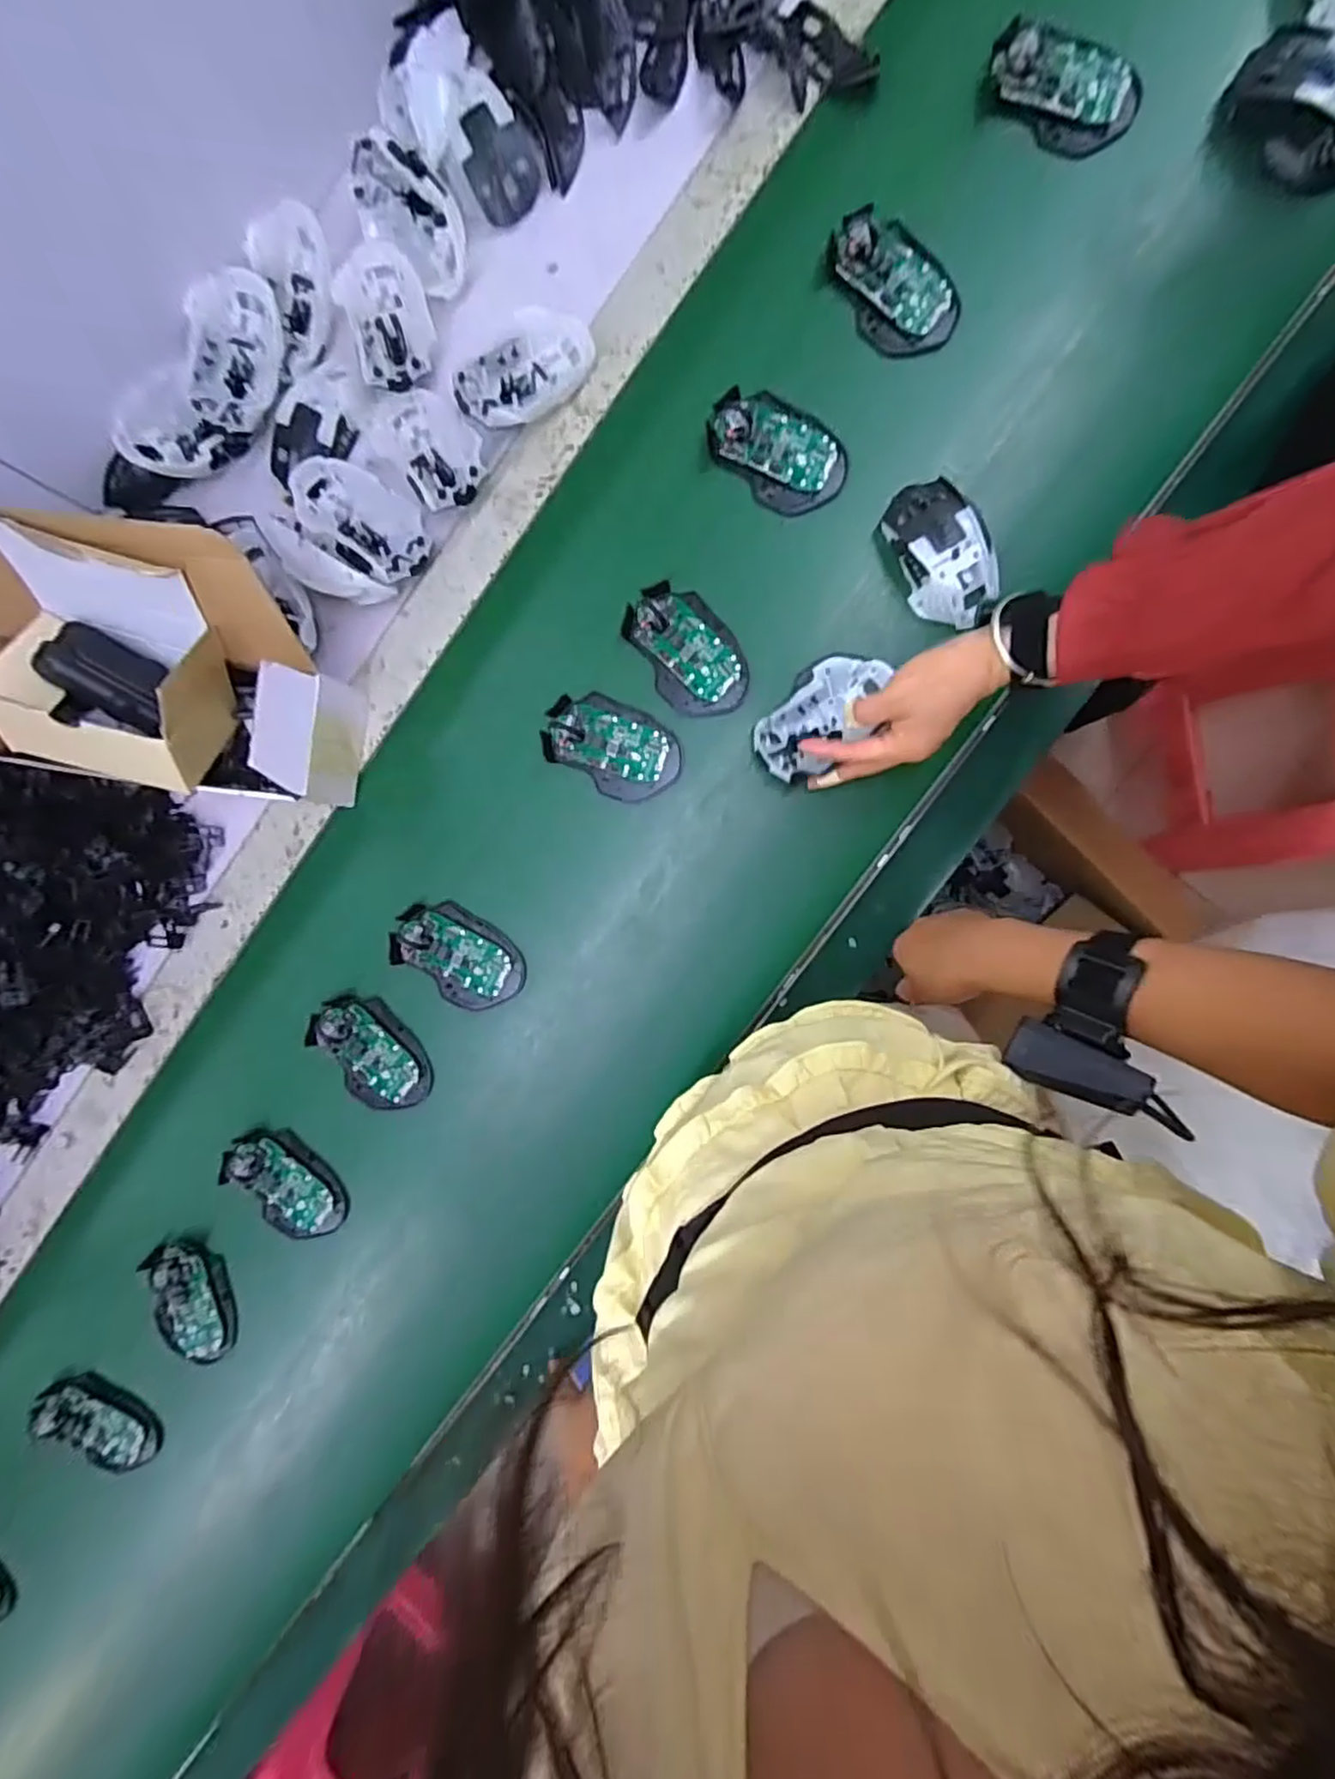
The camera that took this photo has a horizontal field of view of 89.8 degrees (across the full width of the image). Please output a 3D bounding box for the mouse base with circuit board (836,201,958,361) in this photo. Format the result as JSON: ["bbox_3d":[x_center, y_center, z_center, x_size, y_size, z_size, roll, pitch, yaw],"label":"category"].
[{"bbox_3d":[0.177,-0.472,0.518,0.071,0.022,0.109,-35,91,4],"label":"mouse base with circuit board"}]

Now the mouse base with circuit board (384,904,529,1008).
[{"bbox_3d":[-0.178,0.056,0.571,0.113,0.017,0.072,36,94,0],"label":"mouse base with circuit board"}]

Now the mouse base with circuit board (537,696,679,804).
[{"bbox_3d":[-0.045,-0.118,0.549,0.110,0.017,0.070,29,94,0],"label":"mouse base with circuit board"}]

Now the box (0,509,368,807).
[{"bbox_3d":[-0.402,-0.164,0.496,0.283,0.158,0.161,11,94,2],"label":"box"}]

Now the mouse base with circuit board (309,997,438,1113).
[{"bbox_3d":[-0.255,0.142,0.579,0.073,0.017,0.111,-34,91,4],"label":"mouse base with circuit board"}]

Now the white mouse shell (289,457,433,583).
[{"bbox_3d":[-0.246,-0.302,0.545,0.114,0.028,0.066,39,94,0],"label":"white mouse shell"}]

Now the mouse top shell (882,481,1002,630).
[{"bbox_3d":[0.214,-0.261,0.520,0.066,0.035,0.115,-23,92,3],"label":"mouse top shell"}]

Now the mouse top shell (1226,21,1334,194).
[{"bbox_3d":[0.470,-0.571,0.490,0.068,0.029,0.111,-43,91,4],"label":"mouse top shell"}]

